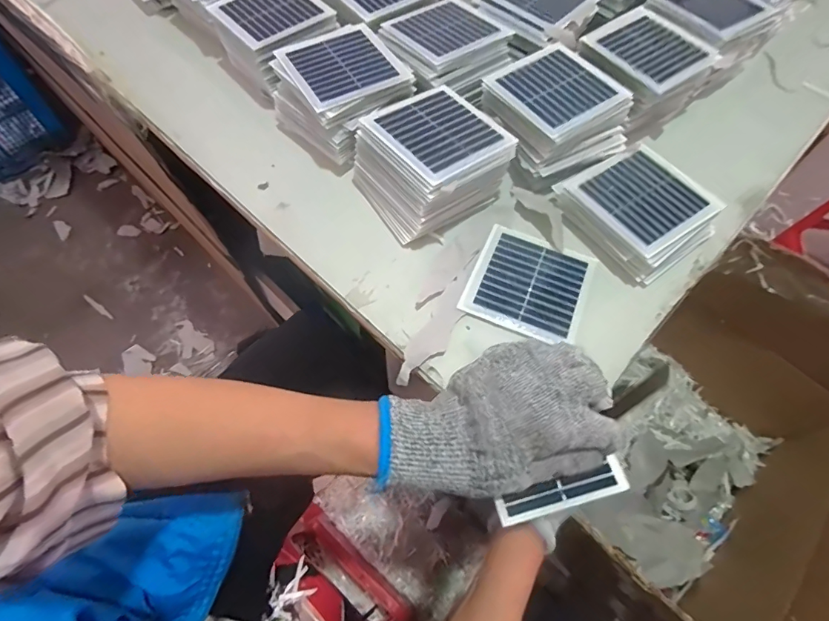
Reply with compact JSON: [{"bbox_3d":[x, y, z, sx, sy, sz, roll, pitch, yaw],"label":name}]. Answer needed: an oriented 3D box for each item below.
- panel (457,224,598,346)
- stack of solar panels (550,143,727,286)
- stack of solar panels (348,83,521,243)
[{"bbox_3d":[0.096,-0.022,0.378,0.093,0.004,0.093,22,64,10],"label":"panel"},{"bbox_3d":[0.193,-0.089,0.394,0.093,0.034,0.110,-32,67,-17],"label":"stack of solar panels"},{"bbox_3d":[0.014,-0.130,0.389,0.111,0.070,0.097,-33,67,-17],"label":"stack of solar panels"}]

